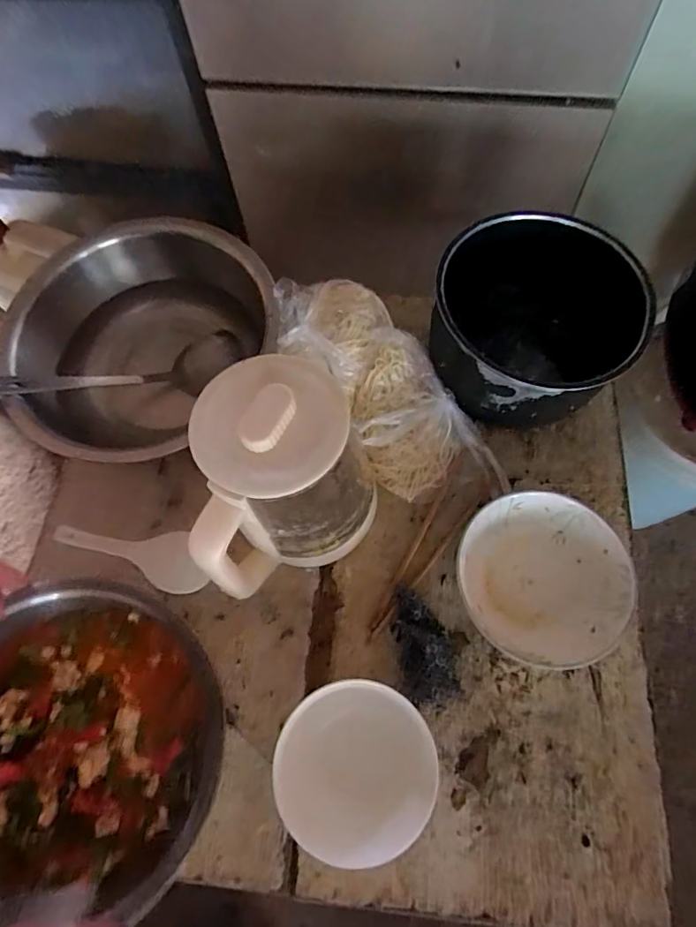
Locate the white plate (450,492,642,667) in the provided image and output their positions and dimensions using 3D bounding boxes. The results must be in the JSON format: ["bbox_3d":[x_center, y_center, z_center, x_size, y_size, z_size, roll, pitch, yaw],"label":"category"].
[{"bbox_3d":[0.200,0.118,0.532,0.165,0.051,0.169,-1,67,2],"label":"white plate"}]

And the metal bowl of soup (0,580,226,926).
[{"bbox_3d":[-0.252,0.232,0.430,0.266,0.078,0.247,-3,67,1],"label":"metal bowl of soup"}]

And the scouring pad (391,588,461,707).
[{"bbox_3d":[0.079,0.187,0.529,0.055,0.029,0.112,-10,67,-1],"label":"scouring pad"}]

